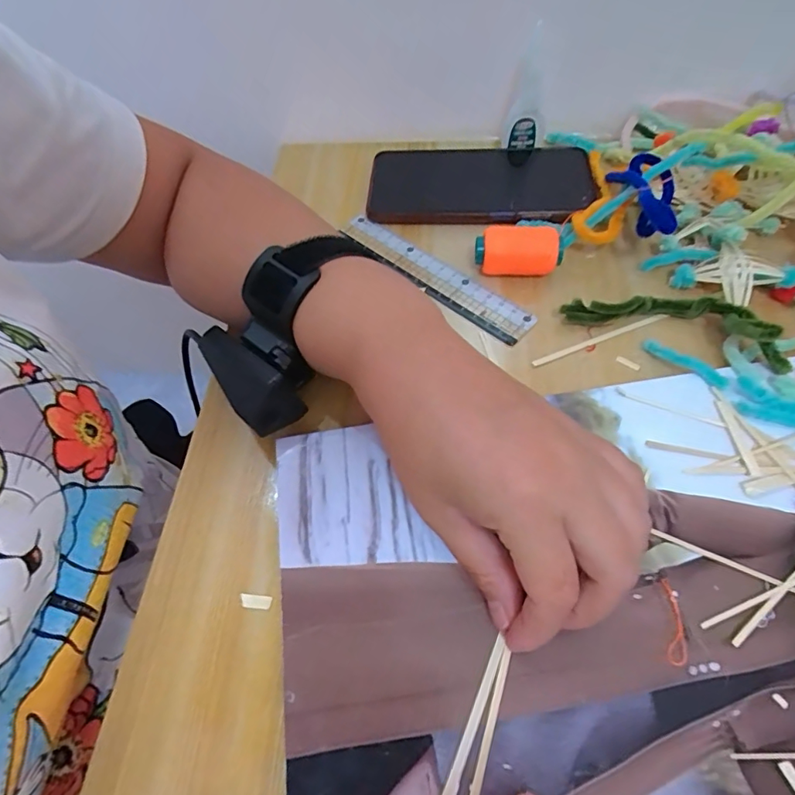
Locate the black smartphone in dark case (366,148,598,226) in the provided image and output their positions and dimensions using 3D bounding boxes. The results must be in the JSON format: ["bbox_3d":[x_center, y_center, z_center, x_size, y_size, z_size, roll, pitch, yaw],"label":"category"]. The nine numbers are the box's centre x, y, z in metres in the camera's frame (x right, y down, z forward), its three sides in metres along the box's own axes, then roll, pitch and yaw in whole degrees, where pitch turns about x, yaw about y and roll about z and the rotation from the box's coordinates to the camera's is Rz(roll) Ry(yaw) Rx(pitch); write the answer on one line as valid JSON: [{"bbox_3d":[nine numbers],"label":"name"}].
[{"bbox_3d":[0.061,-0.163,0.371,0.162,0.016,0.089,4,58,7],"label":"black smartphone in dark case"}]

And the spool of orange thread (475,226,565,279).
[{"bbox_3d":[0.079,-0.096,0.317,0.054,0.028,0.023,6,59,8],"label":"spool of orange thread"}]

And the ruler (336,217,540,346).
[{"bbox_3d":[0.022,-0.084,0.328,0.154,0.005,0.028,36,67,24],"label":"ruler"}]

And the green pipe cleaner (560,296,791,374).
[{"bbox_3d":[0.164,-0.051,0.281,0.122,0.031,0.038,20,62,16],"label":"green pipe cleaner"}]

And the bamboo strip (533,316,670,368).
[{"bbox_3d":[0.122,-0.035,0.292,0.090,0.004,0.006,-20,58,-8],"label":"bamboo strip"}]

